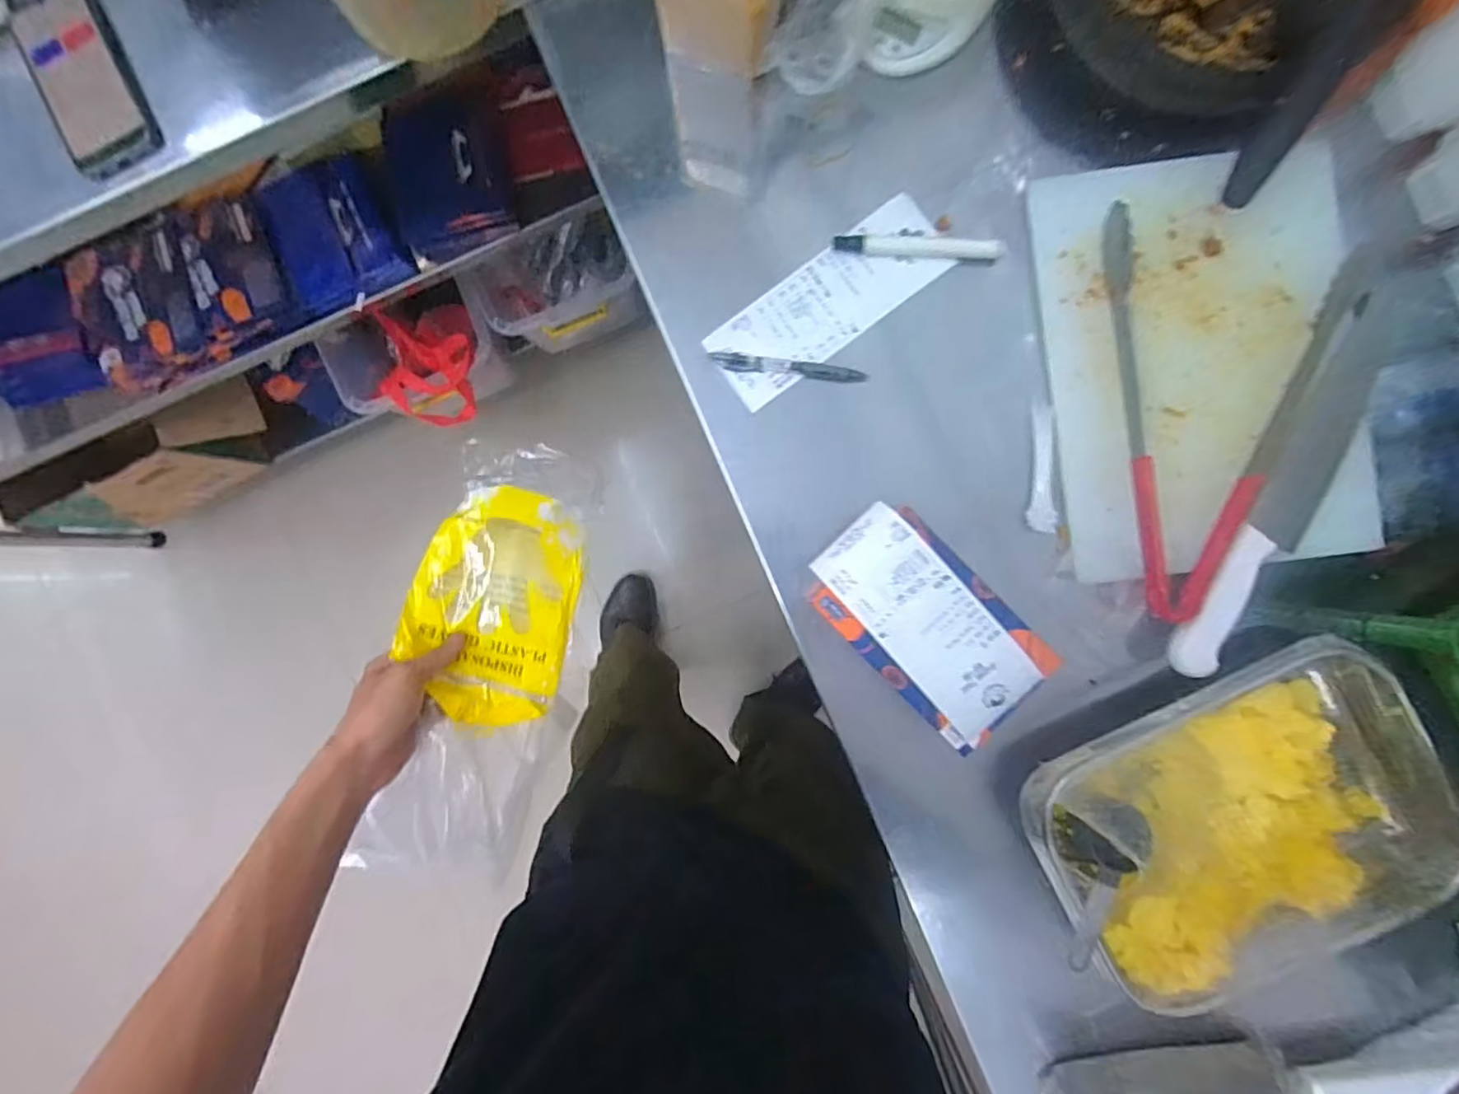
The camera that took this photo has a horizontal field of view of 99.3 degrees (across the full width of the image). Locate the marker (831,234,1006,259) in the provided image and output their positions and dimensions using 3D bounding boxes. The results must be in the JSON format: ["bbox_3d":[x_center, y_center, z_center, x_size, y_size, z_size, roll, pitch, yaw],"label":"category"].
[{"bbox_3d":[0.161,-0.260,0.531,0.140,0.015,0.018,5,90,2],"label":"marker"}]

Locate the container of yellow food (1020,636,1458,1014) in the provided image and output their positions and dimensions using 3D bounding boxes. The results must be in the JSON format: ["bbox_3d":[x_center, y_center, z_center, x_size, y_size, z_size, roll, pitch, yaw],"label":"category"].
[{"bbox_3d":[0.403,0.220,0.496,0.293,0.062,0.215,-26,89,2],"label":"container of yellow food"}]

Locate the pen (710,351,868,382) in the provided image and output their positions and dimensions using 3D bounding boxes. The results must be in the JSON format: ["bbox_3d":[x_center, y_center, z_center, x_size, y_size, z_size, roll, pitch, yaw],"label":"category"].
[{"bbox_3d":[0.051,-0.156,0.539,0.133,0.013,0.015,7,90,2],"label":"pen"}]

